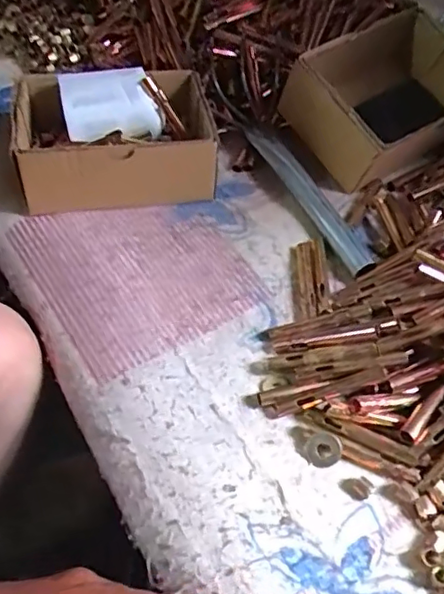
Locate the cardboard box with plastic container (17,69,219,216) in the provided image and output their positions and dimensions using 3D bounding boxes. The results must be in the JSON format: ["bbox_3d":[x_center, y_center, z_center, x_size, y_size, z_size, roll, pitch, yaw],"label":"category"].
[{"bbox_3d":[-0.105,-0.158,0.578,0.181,0.095,0.135,-8,51,-11],"label":"cardboard box with plastic container"}]

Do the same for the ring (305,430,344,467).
[{"bbox_3d":[0.073,0.110,0.424,0.025,0.004,0.025,-2,76,8],"label":"ring"}]

